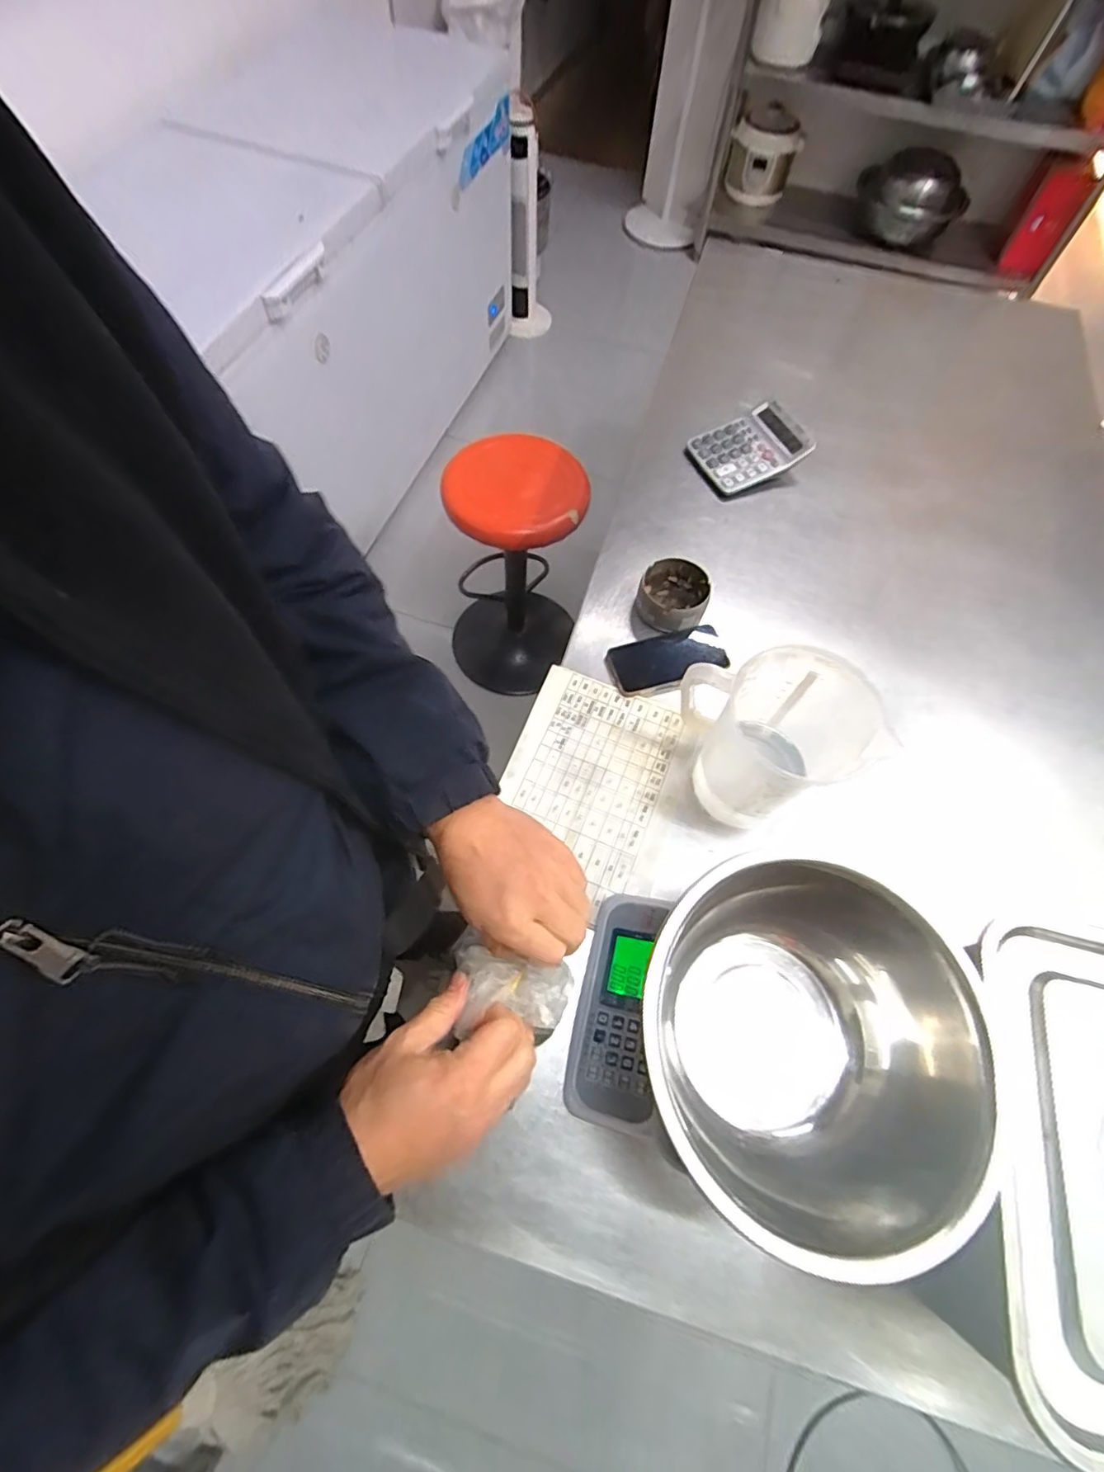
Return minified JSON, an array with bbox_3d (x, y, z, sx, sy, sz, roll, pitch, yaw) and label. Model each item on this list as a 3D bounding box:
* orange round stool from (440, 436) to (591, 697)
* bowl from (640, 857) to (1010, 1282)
[{"bbox_3d":[-0.095,-0.409,1.579,0.325,0.692,0.348,2,64,-2],"label":"orange round stool"},{"bbox_3d":[0.189,0.254,0.480,0.242,0.134,0.248,1,64,-3],"label":"bowl"}]

